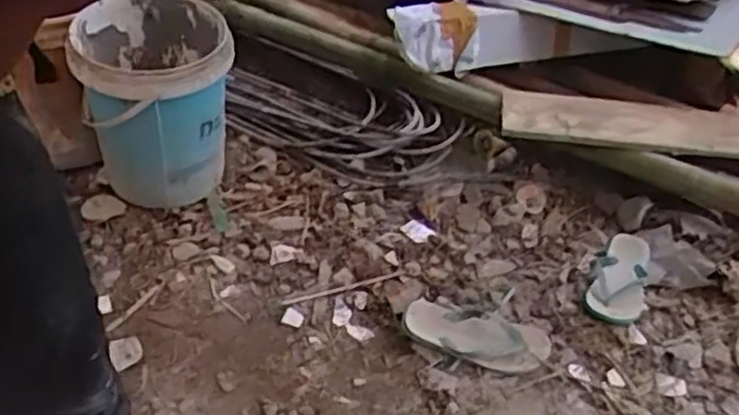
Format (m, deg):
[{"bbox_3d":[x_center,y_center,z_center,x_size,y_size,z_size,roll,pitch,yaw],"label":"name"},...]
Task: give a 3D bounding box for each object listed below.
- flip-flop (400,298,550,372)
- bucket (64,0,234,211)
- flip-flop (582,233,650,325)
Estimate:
[{"bbox_3d":[0.191,0.228,1.356,0.257,0.030,0.121,19,38,18],"label":"flip-flop"},{"bbox_3d":[-0.447,-0.226,1.577,0.275,0.343,0.329,-16,41,-27],"label":"bucket"},{"bbox_3d":[0.501,0.137,1.467,0.111,0.064,0.248,22,39,21],"label":"flip-flop"}]

